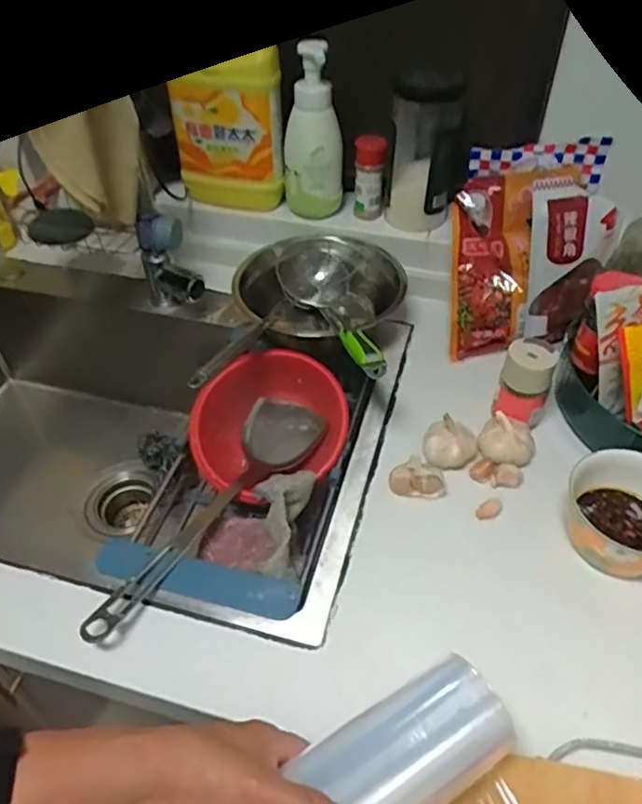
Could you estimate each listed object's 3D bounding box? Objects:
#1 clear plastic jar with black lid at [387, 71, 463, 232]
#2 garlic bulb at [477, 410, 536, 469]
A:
[{"bbox_3d":[0.130,-0.314,0.759,0.084,0.177,0.084,3,45,7],"label":"clear plastic jar with black lid"},{"bbox_3d":[0.191,0.042,0.625,0.056,0.040,0.046,16,48,16],"label":"garlic bulb"}]

